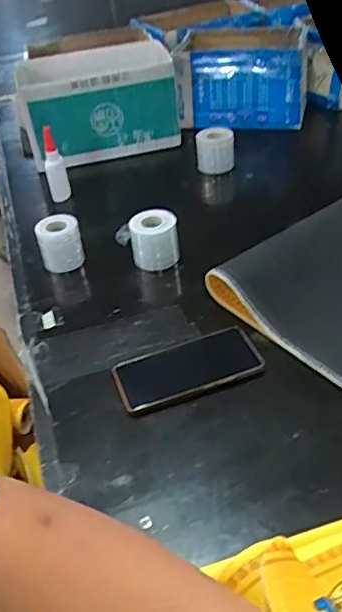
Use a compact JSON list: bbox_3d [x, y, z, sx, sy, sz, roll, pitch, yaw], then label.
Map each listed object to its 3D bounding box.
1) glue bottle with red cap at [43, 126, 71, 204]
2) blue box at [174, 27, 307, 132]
[{"bbox_3d":[-0.192,-0.229,0.950,0.034,0.142,0.032,-12,40,-7],"label":"glue bottle with red cap"},{"bbox_3d":[0.145,-0.449,1.159,0.249,0.160,0.158,1,40,9],"label":"blue box"}]

